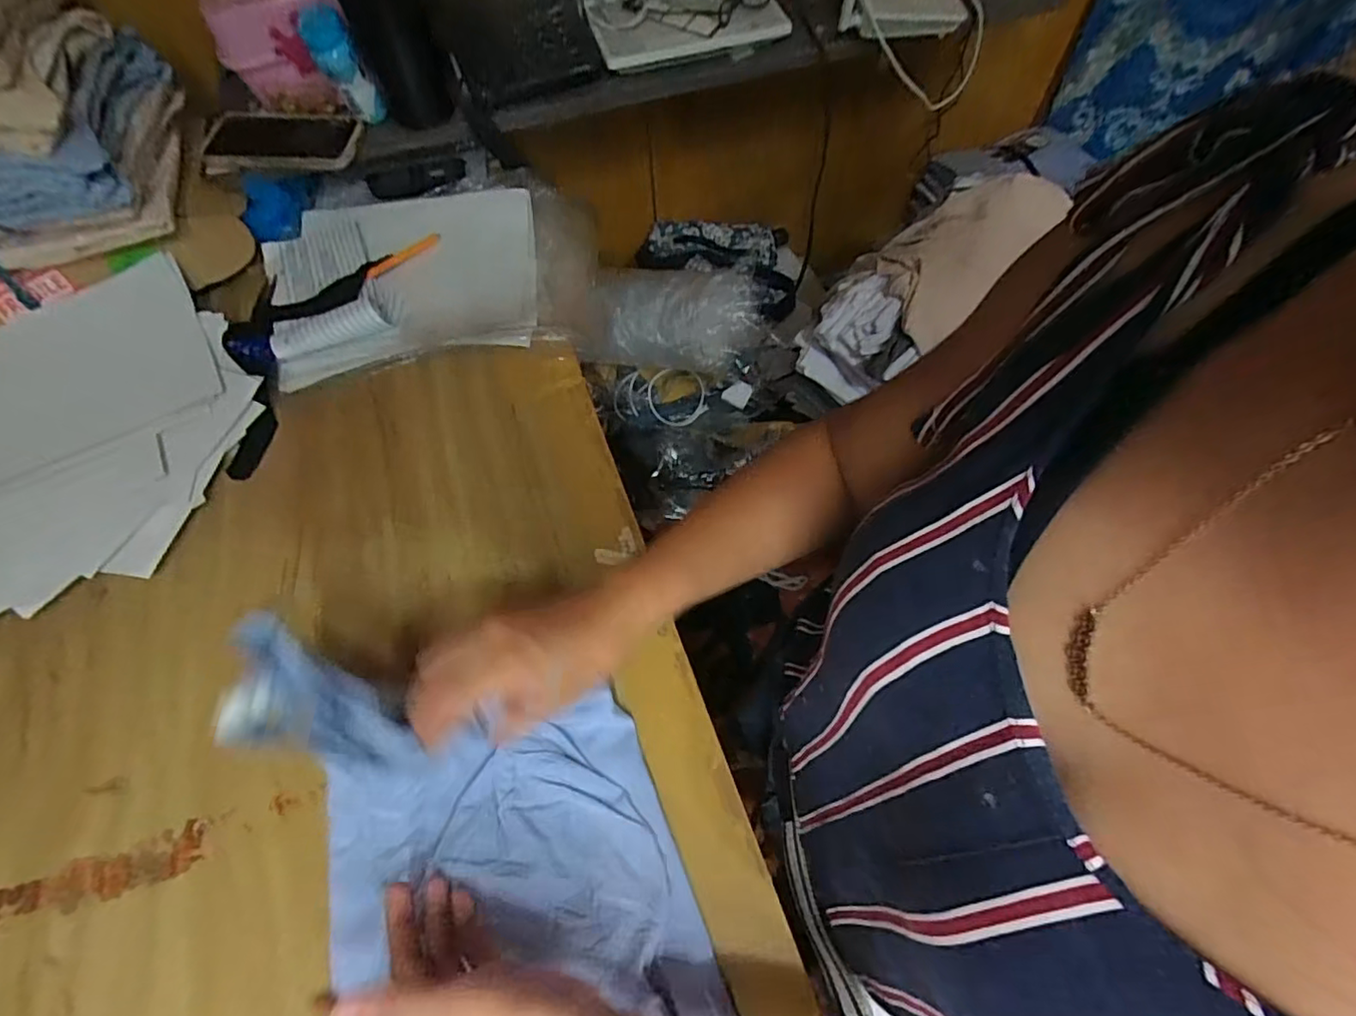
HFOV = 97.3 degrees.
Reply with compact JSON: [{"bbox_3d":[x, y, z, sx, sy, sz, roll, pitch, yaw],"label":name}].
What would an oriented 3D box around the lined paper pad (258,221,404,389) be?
[{"bbox_3d":[-0.356,-0.224,0.601,0.118,0.032,0.218,-20,63,-8],"label":"lined paper pad"}]

